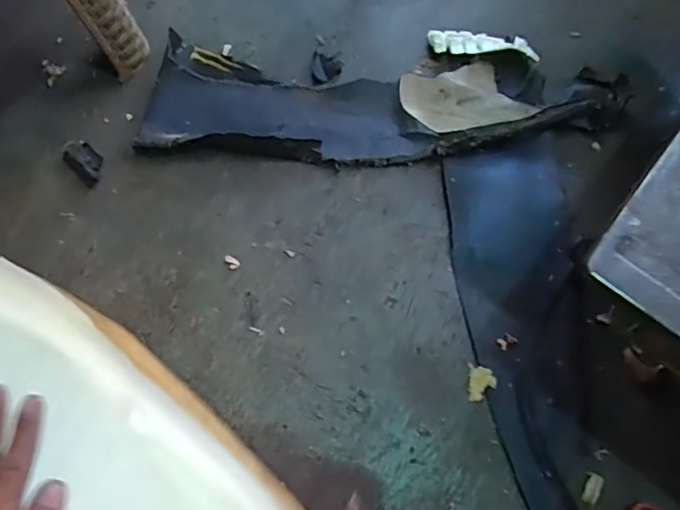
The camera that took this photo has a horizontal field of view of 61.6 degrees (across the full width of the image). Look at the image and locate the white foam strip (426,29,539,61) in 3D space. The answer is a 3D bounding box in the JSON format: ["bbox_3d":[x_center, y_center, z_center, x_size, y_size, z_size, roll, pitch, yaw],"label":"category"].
[{"bbox_3d":[0.174,-0.259,0.695,0.128,0.021,0.041,8,68,2],"label":"white foam strip"}]

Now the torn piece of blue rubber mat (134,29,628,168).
[{"bbox_3d":[0.050,-0.163,0.653,0.533,0.034,0.146,7,67,2],"label":"torn piece of blue rubber mat"}]

